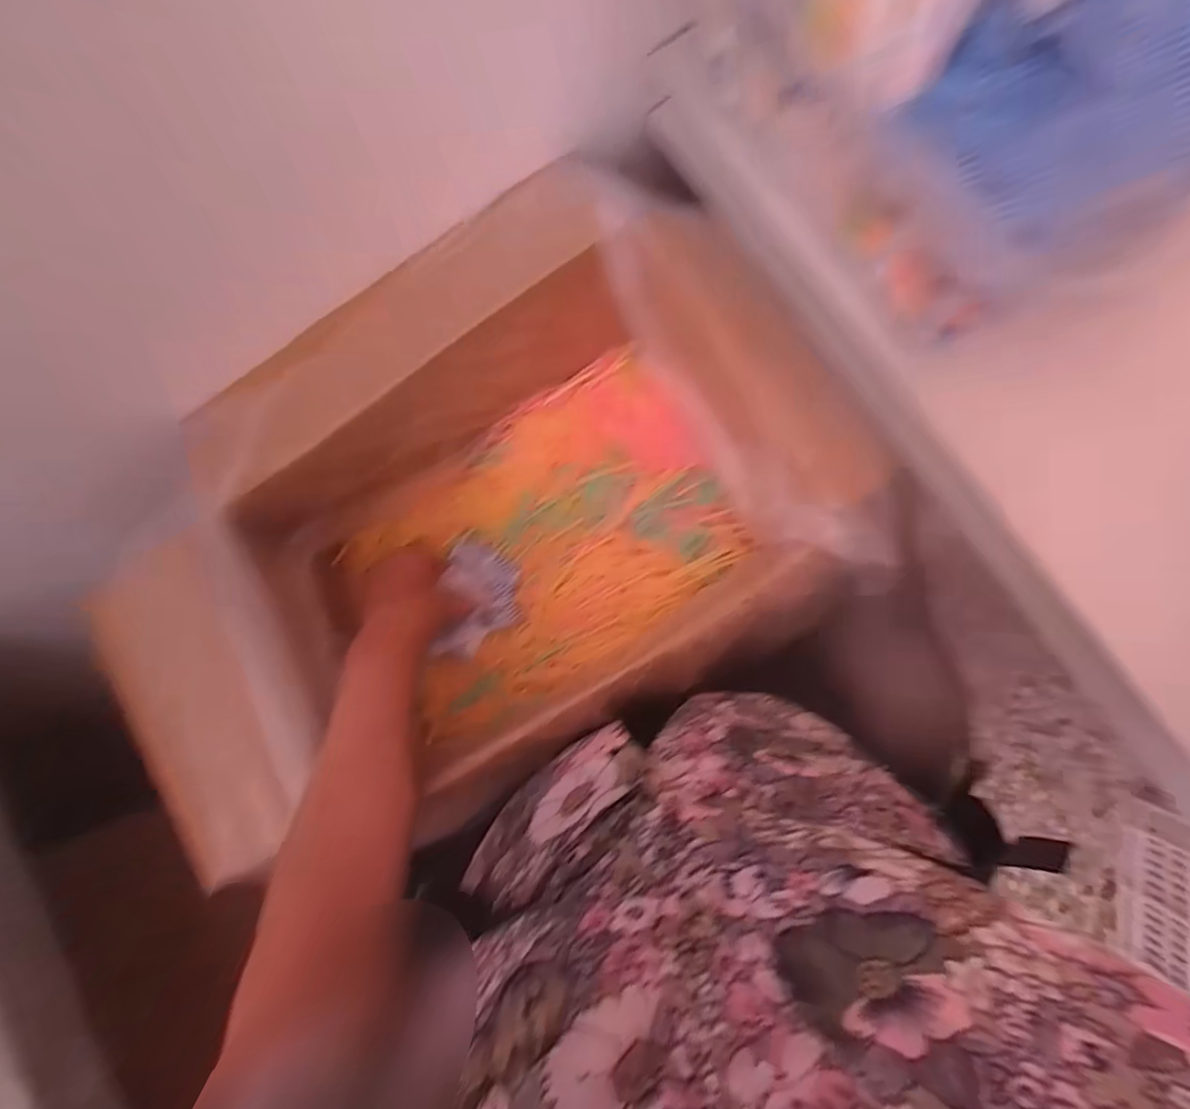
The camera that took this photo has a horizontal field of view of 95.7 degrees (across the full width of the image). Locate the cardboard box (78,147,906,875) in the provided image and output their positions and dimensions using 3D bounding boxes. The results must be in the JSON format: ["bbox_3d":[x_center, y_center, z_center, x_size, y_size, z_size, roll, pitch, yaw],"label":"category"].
[{"bbox_3d":[-0.085,-0.015,0.458,0.509,0.198,0.346,-32,81,4],"label":"cardboard box"}]

